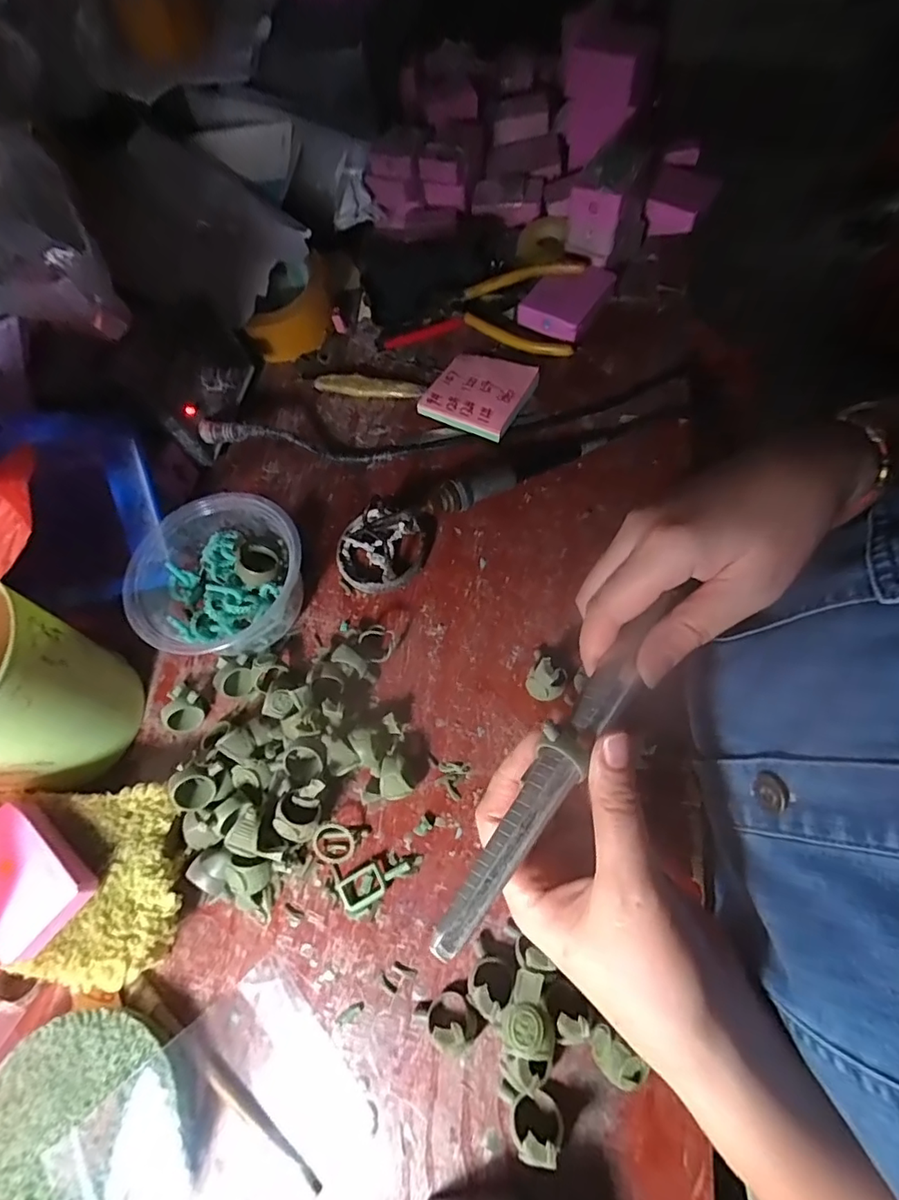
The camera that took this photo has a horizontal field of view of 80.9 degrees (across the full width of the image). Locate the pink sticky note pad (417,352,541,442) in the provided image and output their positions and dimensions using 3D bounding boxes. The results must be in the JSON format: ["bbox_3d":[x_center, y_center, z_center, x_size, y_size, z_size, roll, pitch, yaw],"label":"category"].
[{"bbox_3d":[0.027,-0.173,0.439,0.077,0.016,0.075,24,70,16],"label":"pink sticky note pad"}]

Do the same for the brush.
[{"bbox_3d":[-0.118,0.243,0.270,0.136,0.011,0.011,29,71,18],"label":"brush"}]

